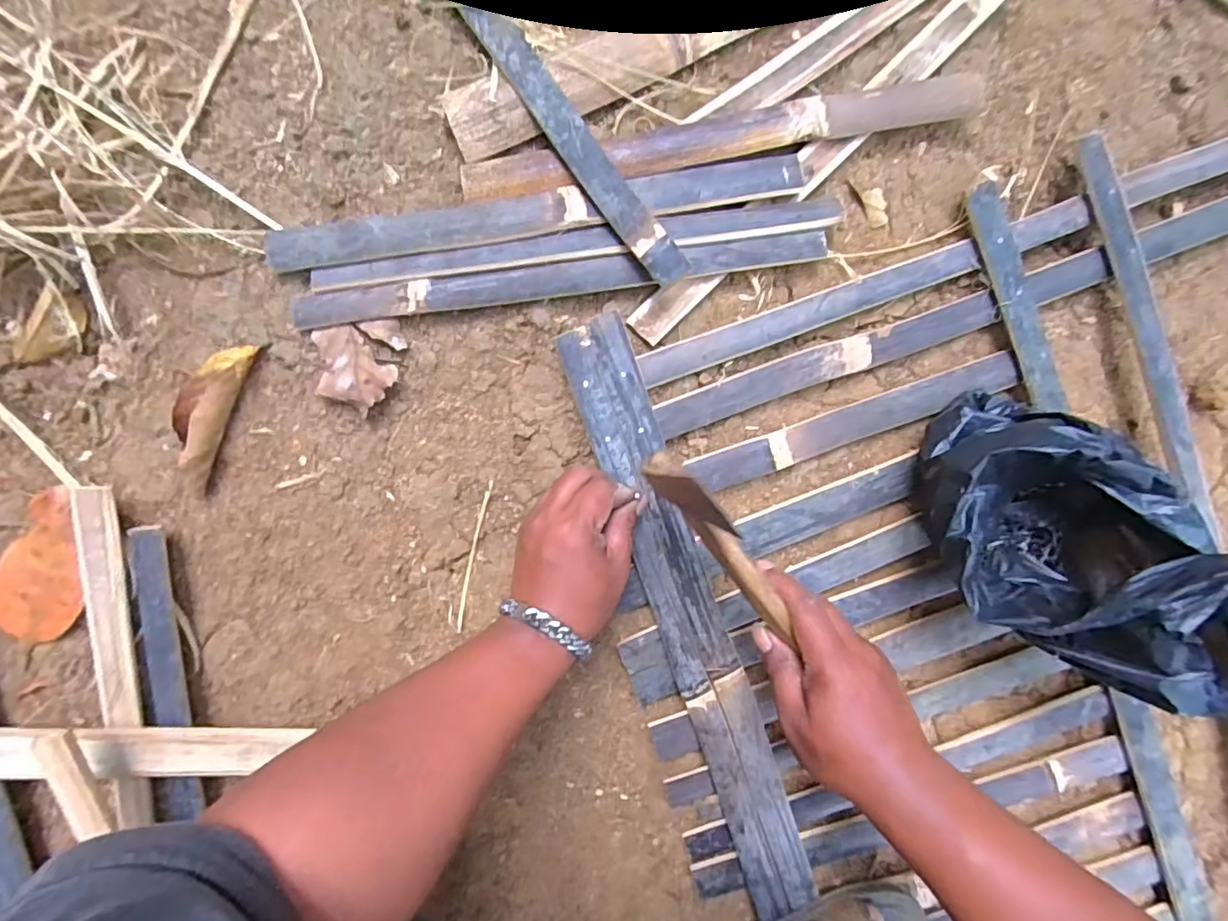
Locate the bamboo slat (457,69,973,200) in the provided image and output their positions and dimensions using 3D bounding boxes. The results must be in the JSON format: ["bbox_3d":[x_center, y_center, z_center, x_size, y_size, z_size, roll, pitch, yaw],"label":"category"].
[{"bbox_3d":[0.086,-0.246,0.425,0.399,0.008,0.033,-11,93,-4],"label":"bamboo slat"}]

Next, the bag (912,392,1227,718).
[{"bbox_3d":[0.311,0.052,0.393,0.178,0.162,0.146,33,89,-5],"label":"bag"}]

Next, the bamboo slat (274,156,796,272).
[{"bbox_3d":[-0.056,-0.184,0.420,0.397,0.009,0.029,-10,88,-2],"label":"bamboo slat"}]

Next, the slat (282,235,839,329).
[{"bbox_3d":[-0.038,-0.138,0.427,0.403,0.011,0.024,-8,106,-1],"label":"slat"}]

